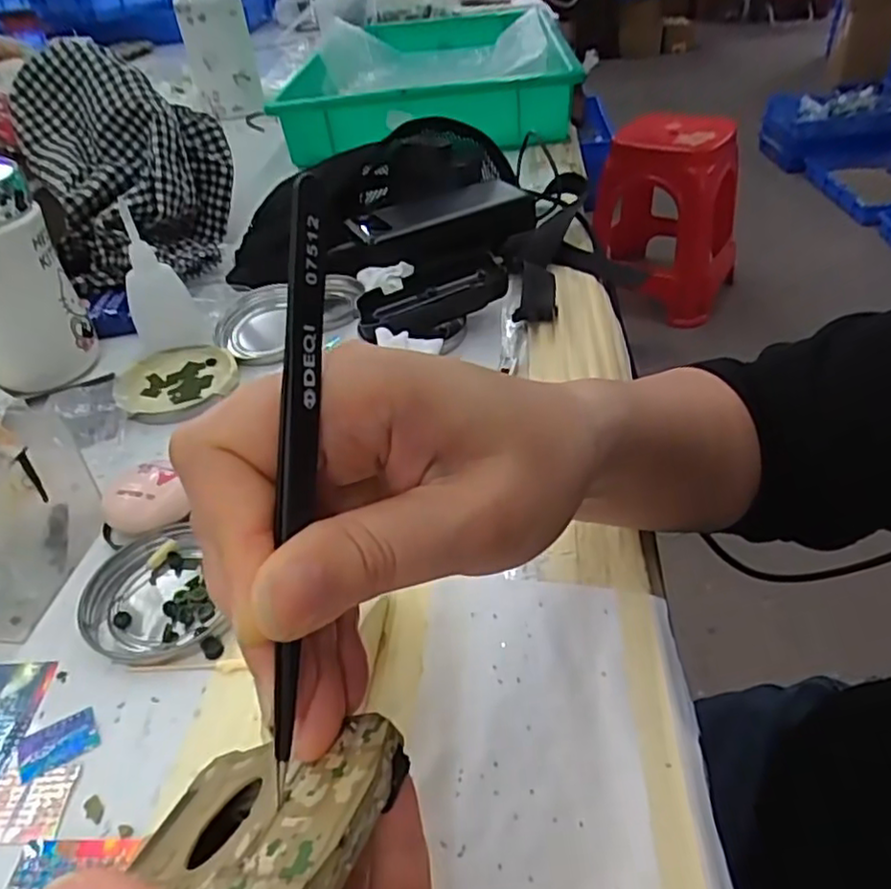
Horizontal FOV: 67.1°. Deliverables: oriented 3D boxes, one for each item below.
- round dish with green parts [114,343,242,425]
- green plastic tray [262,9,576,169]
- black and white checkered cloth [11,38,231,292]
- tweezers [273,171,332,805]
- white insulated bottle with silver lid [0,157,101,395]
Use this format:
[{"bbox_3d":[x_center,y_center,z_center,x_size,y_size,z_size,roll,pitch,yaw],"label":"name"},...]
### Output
[{"bbox_3d":[-0.186,-0.042,0.462,0.071,0.014,0.078,-2,40,2],"label":"round dish with green parts"},{"bbox_3d":[-0.019,-0.541,0.999,0.357,0.113,0.610,-1,40,3],"label":"green plastic tray"},{"bbox_3d":[-0.273,-0.244,0.591,0.156,0.158,0.184,-23,42,-19],"label":"black and white checkered cloth"},{"bbox_3d":[-0.032,0.011,0.143,0.005,0.132,0.009,6,7,12],"label":"tweezers"},{"bbox_3d":[-0.298,-0.110,0.450,0.072,0.136,0.063,-33,48,-30],"label":"white insulated bottle with silver lid"}]

